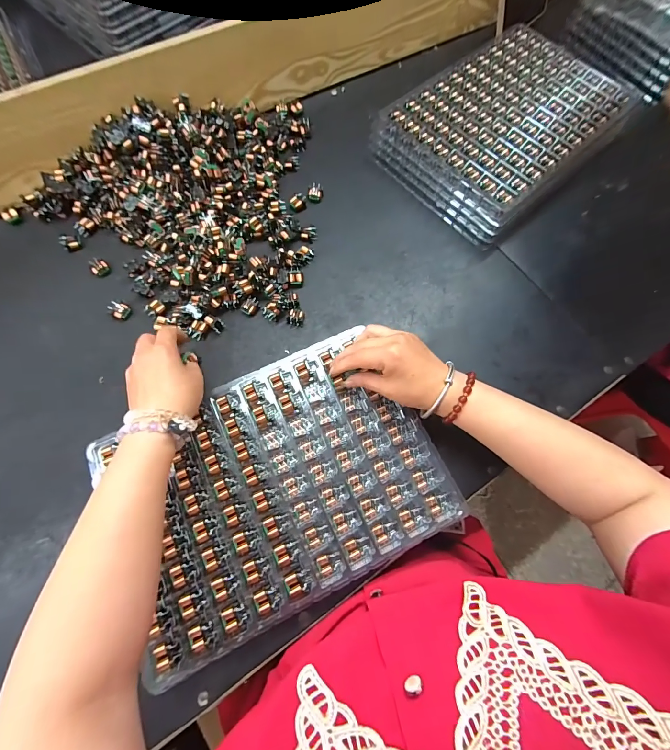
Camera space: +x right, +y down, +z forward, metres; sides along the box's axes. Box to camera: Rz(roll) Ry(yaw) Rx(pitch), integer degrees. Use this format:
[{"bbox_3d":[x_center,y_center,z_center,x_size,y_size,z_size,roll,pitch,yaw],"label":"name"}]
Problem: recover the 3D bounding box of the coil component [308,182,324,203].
[{"bbox_3d":[-0.029,-0.271,0.491,0.022,0.018,0.021,4,72,0],"label":"coil component"}]

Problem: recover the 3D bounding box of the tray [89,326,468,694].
[{"bbox_3d":[-0.054,0.105,0.351,0.316,0.016,0.236,-24,74,-9],"label":"tray"}]

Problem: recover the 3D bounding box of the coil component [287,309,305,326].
[{"bbox_3d":[-0.051,-0.075,0.428,0.020,0.013,0.018,8,72,1],"label":"coil component"}]

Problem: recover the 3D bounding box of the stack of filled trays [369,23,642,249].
[{"bbox_3d":[0.266,-0.385,0.513,0.348,0.059,0.244,-40,77,-13],"label":"stack of filled trays"}]

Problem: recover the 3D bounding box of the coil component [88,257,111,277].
[{"bbox_3d":[-0.314,-0.144,0.438,0.016,0.017,0.022,40,75,11],"label":"coil component"}]

